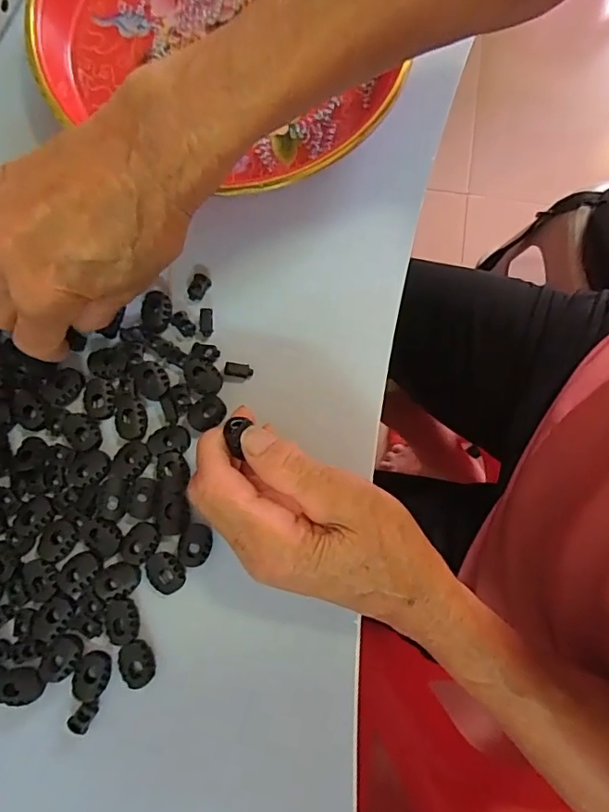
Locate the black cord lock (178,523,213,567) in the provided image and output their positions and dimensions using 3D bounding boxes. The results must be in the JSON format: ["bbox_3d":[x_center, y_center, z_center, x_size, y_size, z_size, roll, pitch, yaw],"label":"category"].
[{"bbox_3d":[-0.057,0.072,0.278,0.016,0.006,0.021,14,80,1],"label":"black cord lock"}]

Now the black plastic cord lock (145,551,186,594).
[{"bbox_3d":[-0.072,0.086,0.274,0.021,0.004,0.017,42,82,6],"label":"black plastic cord lock"}]

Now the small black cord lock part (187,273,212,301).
[{"bbox_3d":[-0.061,-0.068,0.306,0.010,0.005,0.016,32,81,4],"label":"small black cord lock part"}]

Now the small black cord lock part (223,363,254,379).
[{"bbox_3d":[-0.036,-0.020,0.296,0.016,0.005,0.007,14,80,1],"label":"small black cord lock part"}]

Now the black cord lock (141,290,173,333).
[{"bbox_3d":[-0.083,-0.053,0.299,0.016,0.006,0.022,10,80,1],"label":"black cord lock"}]

